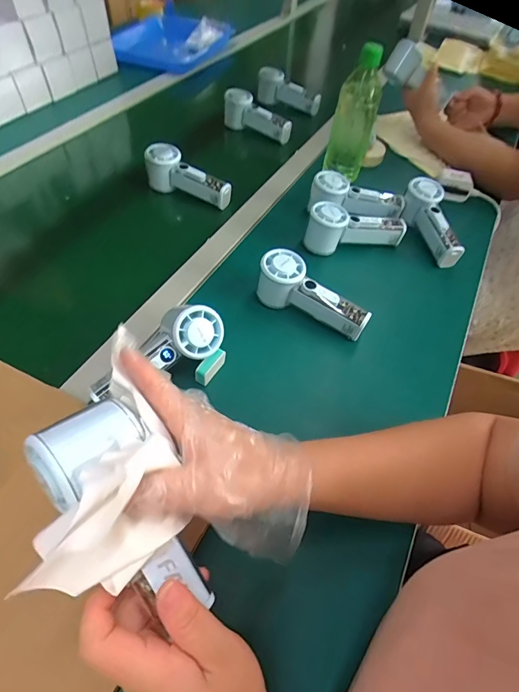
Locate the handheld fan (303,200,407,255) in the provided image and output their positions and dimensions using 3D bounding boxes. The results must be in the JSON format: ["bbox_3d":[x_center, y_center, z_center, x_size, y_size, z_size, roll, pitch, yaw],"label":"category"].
[{"bbox_3d":[0.146,-0.186,0.606,0.157,0.060,0.051,-11,54,-12],"label":"handheld fan"}]

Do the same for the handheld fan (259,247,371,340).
[{"bbox_3d":[0.067,-0.063,0.515,0.153,0.062,0.053,32,56,3],"label":"handheld fan"}]

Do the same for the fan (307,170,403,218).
[{"bbox_3d":[0.158,-0.238,0.657,0.155,0.066,0.050,8,51,-18],"label":"fan"}]

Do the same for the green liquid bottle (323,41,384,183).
[{"bbox_3d":[0.162,-0.392,0.673,0.069,0.197,0.075,16,53,8],"label":"green liquid bottle"}]

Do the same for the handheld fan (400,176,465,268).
[{"bbox_3d":[0.279,-0.198,0.637,0.056,0.051,0.158,-9,67,-11],"label":"handheld fan"}]

